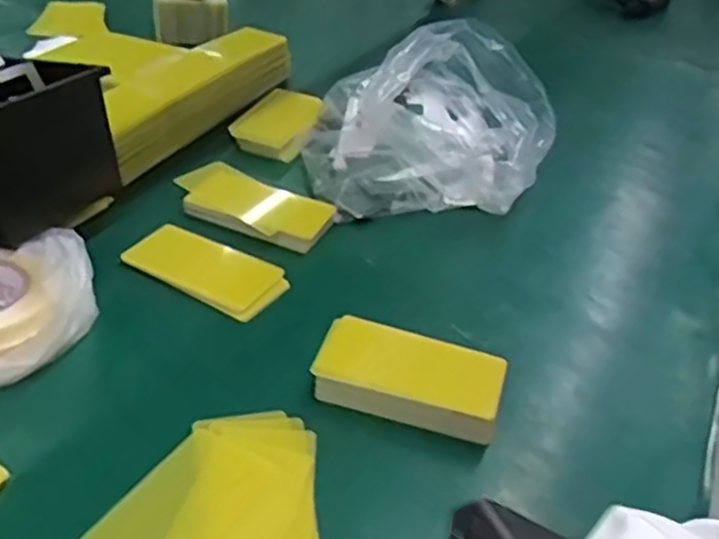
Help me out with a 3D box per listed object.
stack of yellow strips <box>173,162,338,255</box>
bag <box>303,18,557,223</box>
[{"bbox_3d":[-0.111,-0.070,0.783,0.164,0.027,0.077,19,37,16],"label":"stack of yellow strips"},{"bbox_3d":[0.090,-0.180,0.901,0.286,0.124,0.334,12,36,7],"label":"bag"}]

